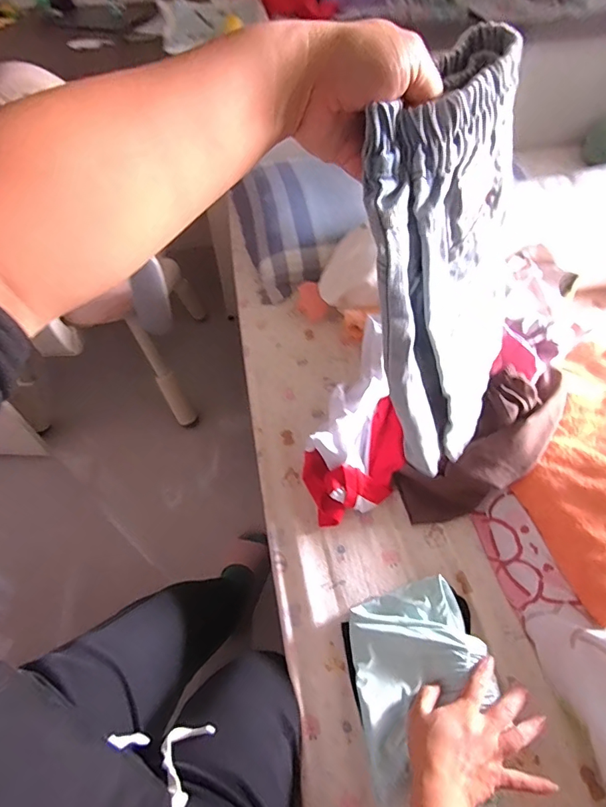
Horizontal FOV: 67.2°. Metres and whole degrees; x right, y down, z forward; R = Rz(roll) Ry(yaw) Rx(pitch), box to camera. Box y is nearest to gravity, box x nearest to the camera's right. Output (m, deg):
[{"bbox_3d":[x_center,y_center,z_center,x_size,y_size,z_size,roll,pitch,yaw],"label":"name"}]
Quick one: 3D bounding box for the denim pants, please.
[{"bbox_3d":[0.122,-0.081,0.377,0.043,0.311,0.210,23,73,35],"label":"denim pants"}]

